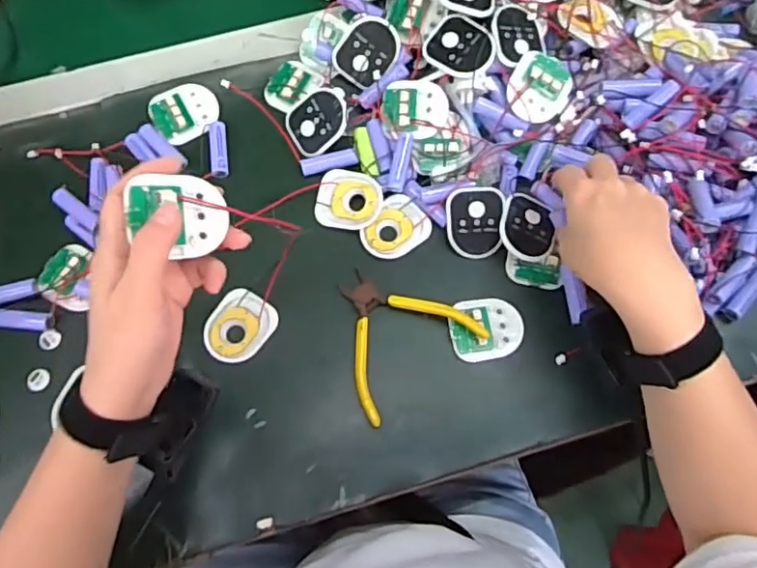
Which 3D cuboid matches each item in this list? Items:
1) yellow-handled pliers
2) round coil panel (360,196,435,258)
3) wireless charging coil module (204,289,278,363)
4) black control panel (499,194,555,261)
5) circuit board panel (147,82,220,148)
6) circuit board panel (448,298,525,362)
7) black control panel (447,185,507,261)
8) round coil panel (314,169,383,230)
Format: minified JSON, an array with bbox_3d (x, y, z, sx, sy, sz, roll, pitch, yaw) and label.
[{"bbox_3d":[0.008,0.036,0.481,0.112,0.009,0.106,-39,77,-12],"label":"yellow-handled pliers"},{"bbox_3d":[0.016,-0.046,0.513,0.046,0.010,0.058,35,75,10],"label":"round coil panel"},{"bbox_3d":[-0.114,0.035,0.488,0.048,0.011,0.058,36,76,3],"label":"wireless charging coil module"},{"bbox_3d":[0.123,-0.045,0.492,0.048,0.009,0.047,26,74,-7],"label":"black control panel"},{"bbox_3d":[-0.174,-0.156,0.534,0.057,0.012,0.056,-40,77,-12],"label":"circuit board panel"},{"bbox_3d":[0.088,0.034,0.485,0.059,0.012,0.050,-13,73,-5],"label":"circuit board panel"},{"bbox_3d":[0.079,-0.051,0.496,0.046,0.009,0.058,4,98,-2],"label":"black control panel"},{"bbox_3d":[-0.025,-0.072,0.516,0.058,0.010,0.049,9,88,16],"label":"round coil panel"}]

